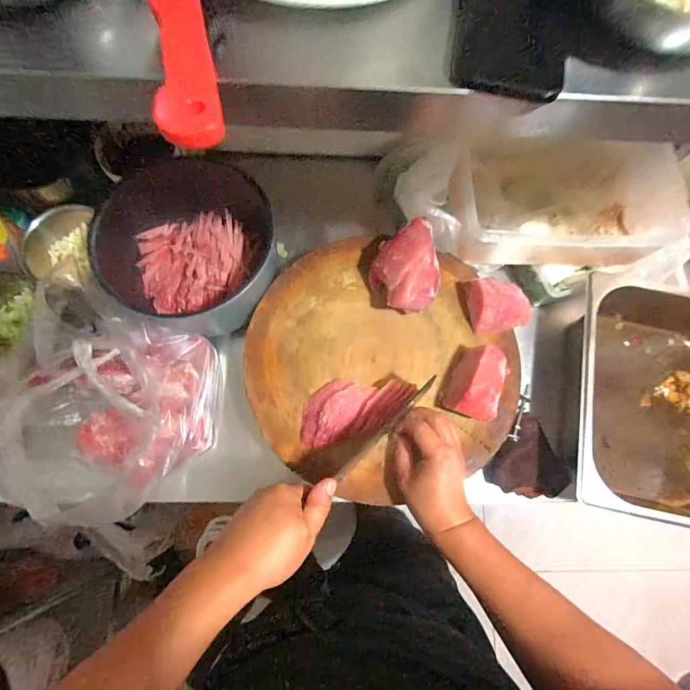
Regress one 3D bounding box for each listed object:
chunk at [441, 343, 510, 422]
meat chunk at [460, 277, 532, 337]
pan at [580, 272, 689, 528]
[{"bbox_3d":[0.174,0.049,0.496,0.065,0.059,0.094,26,76,5],"label":"chunk"},{"bbox_3d":[0.216,-0.062,0.532,0.089,0.048,0.081,-8,75,-4],"label":"meat chunk"},{"bbox_3d":[0.455,0.076,0.564,0.272,0.110,0.337,12,75,2],"label":"pan"}]

